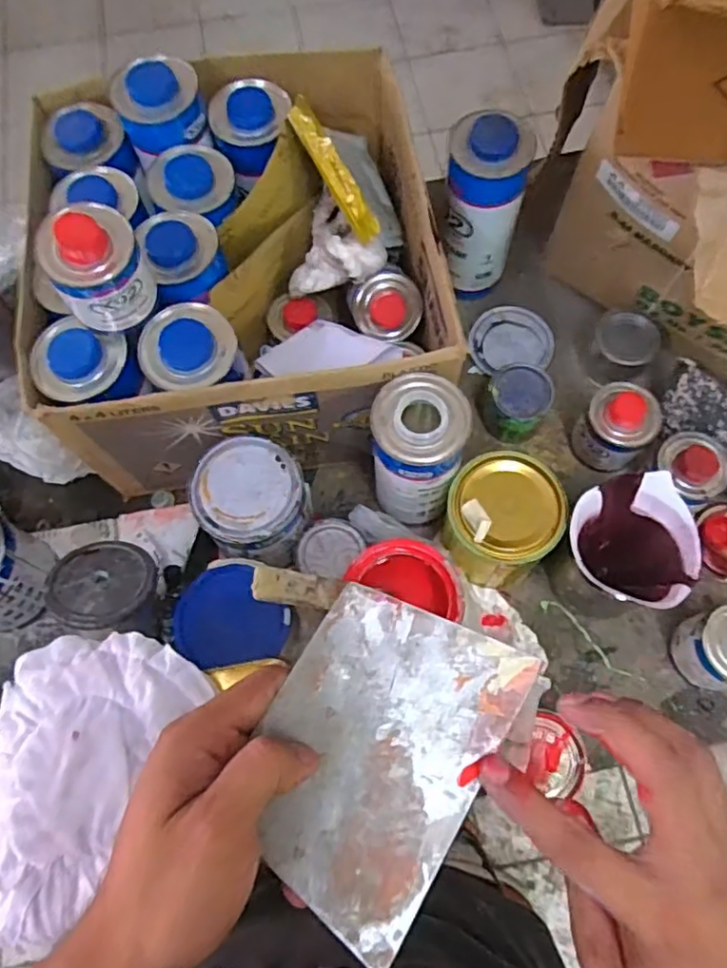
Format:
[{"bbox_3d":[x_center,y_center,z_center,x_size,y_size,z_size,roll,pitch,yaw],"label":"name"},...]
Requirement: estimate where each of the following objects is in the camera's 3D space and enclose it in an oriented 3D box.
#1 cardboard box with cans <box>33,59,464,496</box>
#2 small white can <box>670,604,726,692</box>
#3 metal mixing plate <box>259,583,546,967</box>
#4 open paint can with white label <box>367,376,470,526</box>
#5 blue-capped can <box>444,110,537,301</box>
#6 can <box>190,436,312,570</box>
[{"bbox_3d":[-0.122,-0.207,0.639,0.373,0.272,0.430,-9,70,-2],"label":"cardboard box with cans"},{"bbox_3d":[0.343,0.156,0.597,0.071,0.077,0.071,-9,70,-2],"label":"small white can"},{"bbox_3d":[0.006,0.117,0.282,0.096,0.006,0.136,33,74,3],"label":"metal mixing plate"},{"bbox_3d":[0.048,-0.025,0.594,0.078,0.170,0.080,0,70,1],"label":"open paint can with white label"},{"bbox_3d":[0.125,-0.289,0.696,0.081,0.209,0.072,10,71,5],"label":"blue-capped can"},{"bbox_3d":[-0.106,0.022,0.619,0.097,0.104,0.103,0,70,1],"label":"can"}]

